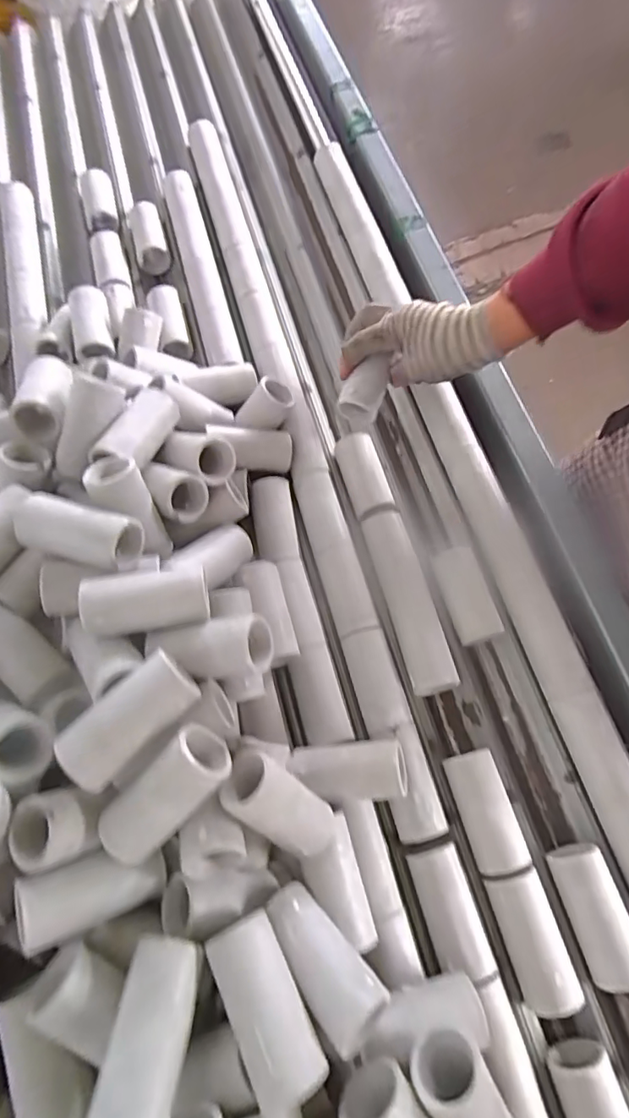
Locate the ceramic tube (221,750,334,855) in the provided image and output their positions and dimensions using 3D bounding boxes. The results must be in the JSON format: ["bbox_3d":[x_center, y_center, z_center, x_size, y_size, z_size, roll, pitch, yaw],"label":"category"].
[{"bbox_3d":[-0.022,0.165,0.348,0.031,0.091,0.039,14,62,53],"label":"ceramic tube"}]

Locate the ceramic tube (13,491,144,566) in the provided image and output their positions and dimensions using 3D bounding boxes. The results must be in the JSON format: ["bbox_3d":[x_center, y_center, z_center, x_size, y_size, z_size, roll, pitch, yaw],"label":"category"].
[{"bbox_3d":[-0.173,-0.020,0.381,0.088,0.035,0.043,17,69,8],"label":"ceramic tube"}]

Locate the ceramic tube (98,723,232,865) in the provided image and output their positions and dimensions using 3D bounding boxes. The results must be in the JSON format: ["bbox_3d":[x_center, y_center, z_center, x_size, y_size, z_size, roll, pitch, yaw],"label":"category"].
[{"bbox_3d":[-0.094,0.147,0.319,0.088,0.031,0.039,-46,75,-2],"label":"ceramic tube"}]

